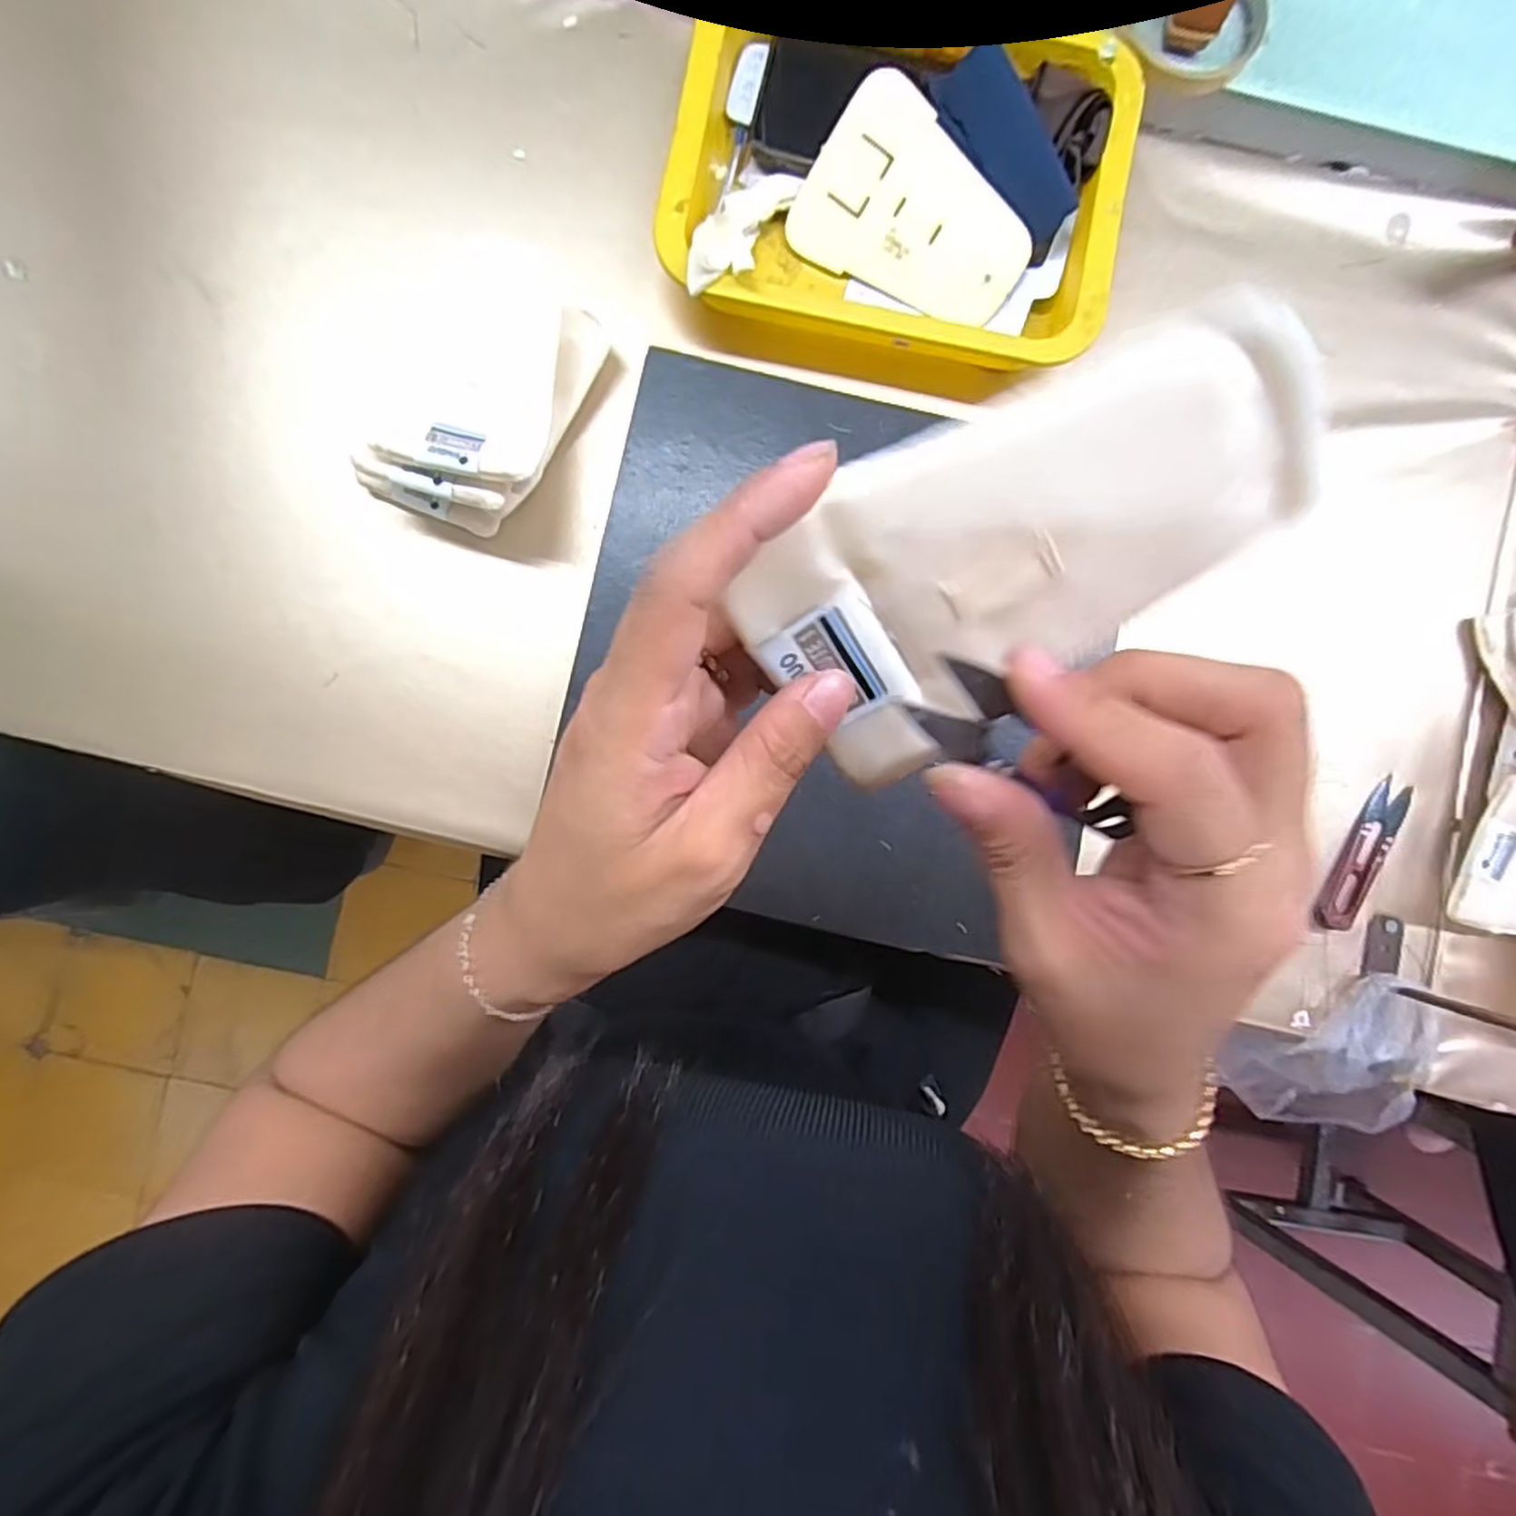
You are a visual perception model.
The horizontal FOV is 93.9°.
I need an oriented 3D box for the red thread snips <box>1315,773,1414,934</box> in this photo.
[{"bbox_3d":[0.373,0.060,0.432,0.028,0.010,0.100,30,89,-1],"label":"red thread snips"}]

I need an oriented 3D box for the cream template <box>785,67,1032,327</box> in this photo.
[{"bbox_3d":[0.094,-0.317,0.419,0.134,0.004,0.093,33,112,-7],"label":"cream template"}]

